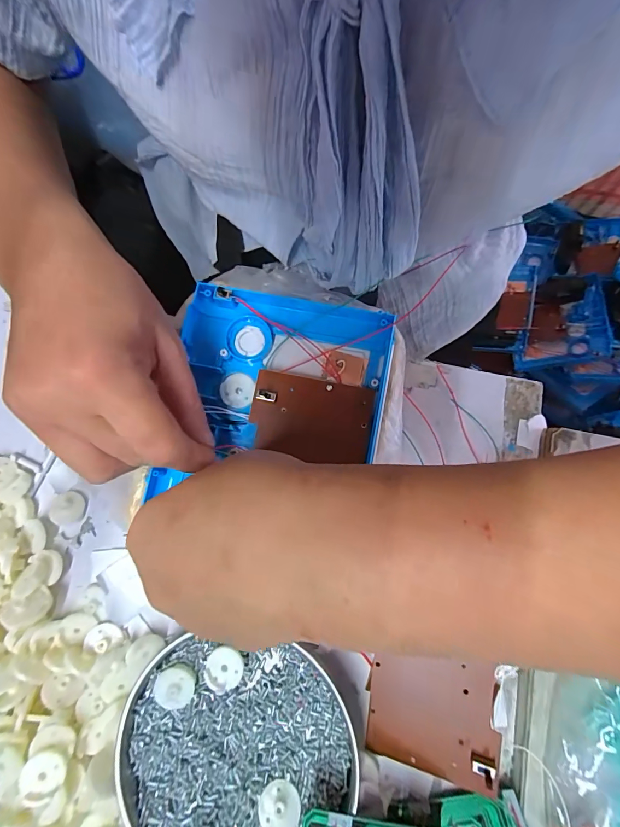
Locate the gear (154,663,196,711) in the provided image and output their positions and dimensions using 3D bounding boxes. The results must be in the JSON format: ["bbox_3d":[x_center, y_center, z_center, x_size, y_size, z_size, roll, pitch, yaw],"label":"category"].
[{"bbox_3d":[-0.081,0.162,0.219,0.024,0.008,0.023,0,78,1],"label":"gear"}]

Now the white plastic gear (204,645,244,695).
[{"bbox_3d":[-0.052,0.155,0.223,0.022,0.004,0.023,3,78,2],"label":"white plastic gear"}]

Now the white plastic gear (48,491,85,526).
[{"bbox_3d":[-0.171,0.066,0.259,0.020,0.006,0.023,4,78,2],"label":"white plastic gear"}]

